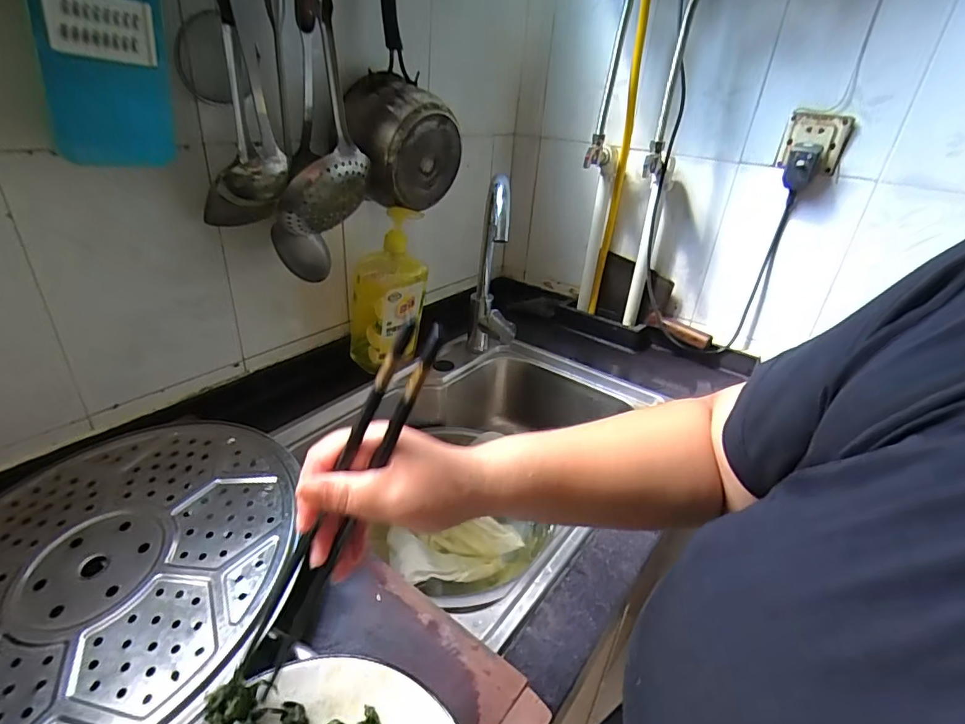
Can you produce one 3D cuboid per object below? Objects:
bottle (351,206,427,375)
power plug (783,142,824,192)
[{"bbox_3d":[-0.153,-0.110,0.815,0.105,0.287,0.083,-20,50,-38],"label":"bottle"},{"bbox_3d":[0.490,-0.300,0.763,0.041,0.066,0.029,19,32,24],"label":"power plug"}]

